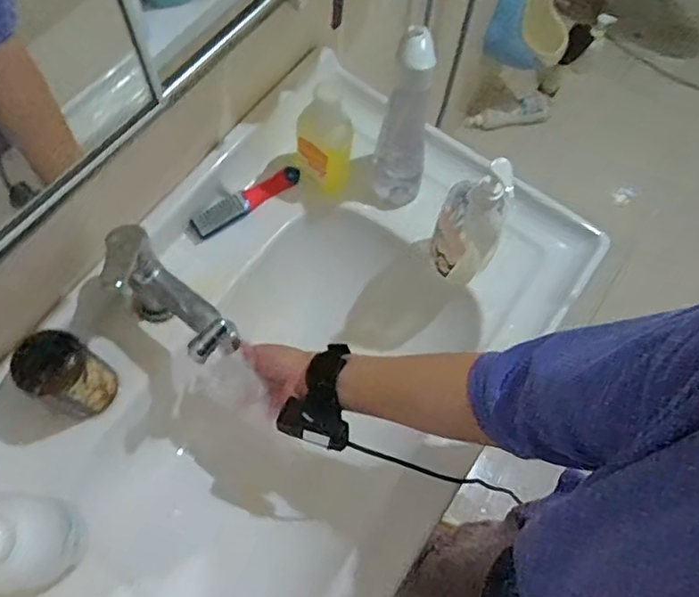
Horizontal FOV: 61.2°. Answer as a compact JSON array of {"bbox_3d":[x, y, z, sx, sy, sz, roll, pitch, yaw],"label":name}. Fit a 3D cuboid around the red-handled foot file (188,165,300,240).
[{"bbox_3d":[-0.132,-0.127,0.763,0.153,0.019,0.033,-38,97,-18],"label":"red-handled foot file"}]

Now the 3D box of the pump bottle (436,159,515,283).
[{"bbox_3d":[0.134,-0.084,0.651,0.072,0.212,0.051,19,67,6],"label":"pump bottle"}]

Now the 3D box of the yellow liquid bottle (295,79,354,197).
[{"bbox_3d":[-0.031,-0.188,0.707,0.064,0.153,0.038,27,68,9],"label":"yellow liquid bottle"}]

